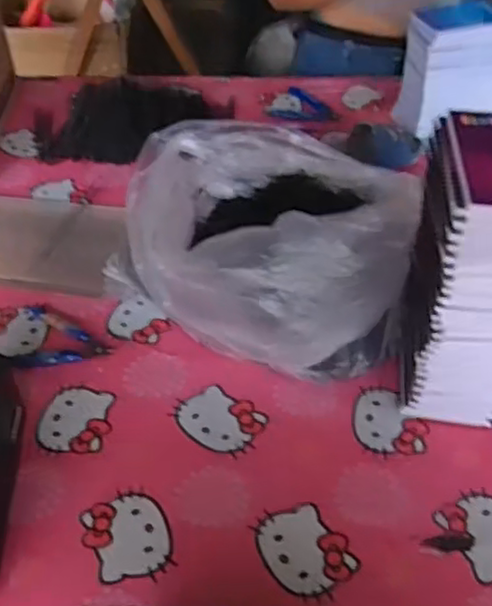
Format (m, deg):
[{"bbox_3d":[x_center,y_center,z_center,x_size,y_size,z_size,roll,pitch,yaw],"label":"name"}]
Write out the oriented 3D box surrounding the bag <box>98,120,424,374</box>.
[{"bbox_3d":[0.023,-0.085,0.789,0.339,0.179,0.282,17,48,16],"label":"bag"}]

